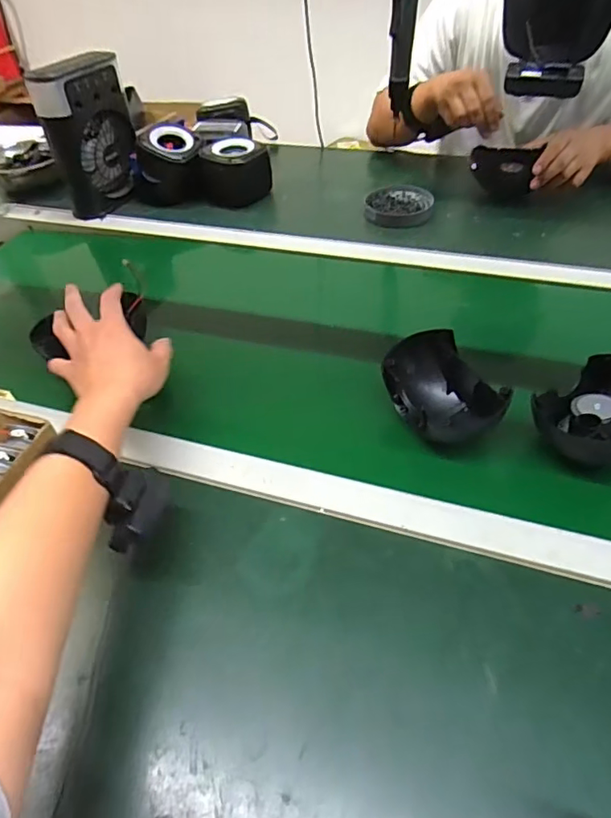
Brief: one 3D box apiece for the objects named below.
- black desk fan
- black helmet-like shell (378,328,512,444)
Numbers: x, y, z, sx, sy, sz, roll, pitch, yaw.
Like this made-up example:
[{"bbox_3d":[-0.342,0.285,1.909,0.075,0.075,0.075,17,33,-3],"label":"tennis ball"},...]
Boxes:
[{"bbox_3d":[-0.369,-0.470,0.939,0.067,0.225,0.163,16,48,19],"label":"black desk fan"},{"bbox_3d":[0.133,-0.015,0.548,0.083,0.065,0.134,-16,46,-11],"label":"black helmet-like shell"}]

